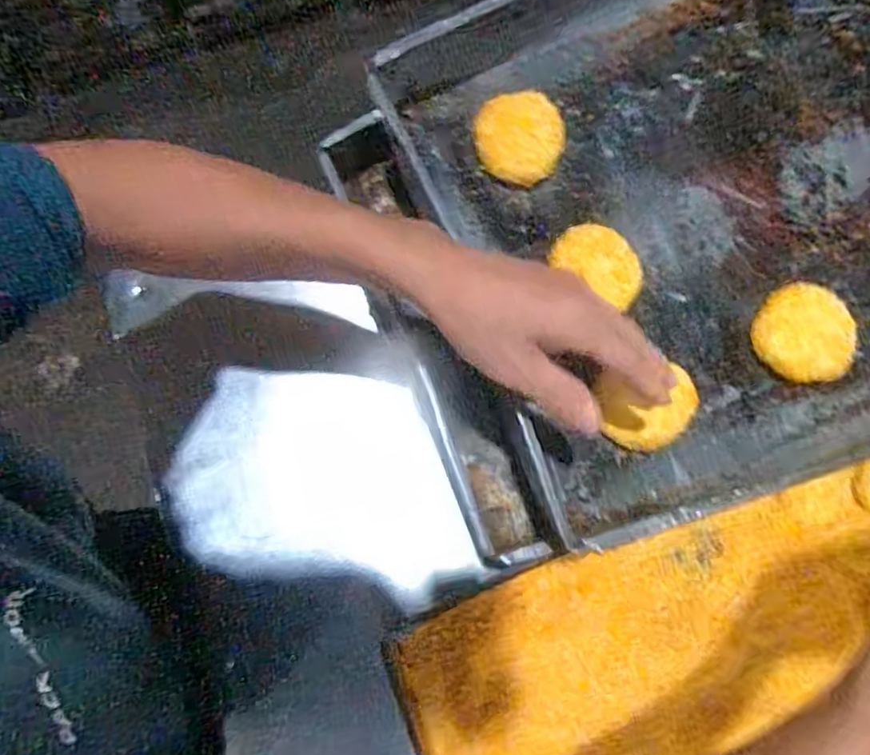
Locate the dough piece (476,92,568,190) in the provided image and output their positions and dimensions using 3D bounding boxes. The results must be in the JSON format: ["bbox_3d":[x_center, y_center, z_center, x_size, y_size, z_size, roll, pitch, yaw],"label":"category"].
[{"bbox_3d":[0.063,-0.176,0.442,0.062,0.030,0.068,0,79,0],"label":"dough piece"}]

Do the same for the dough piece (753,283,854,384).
[{"bbox_3d":[0.261,-0.029,0.422,0.064,0.029,0.062,0,79,0],"label":"dough piece"}]

